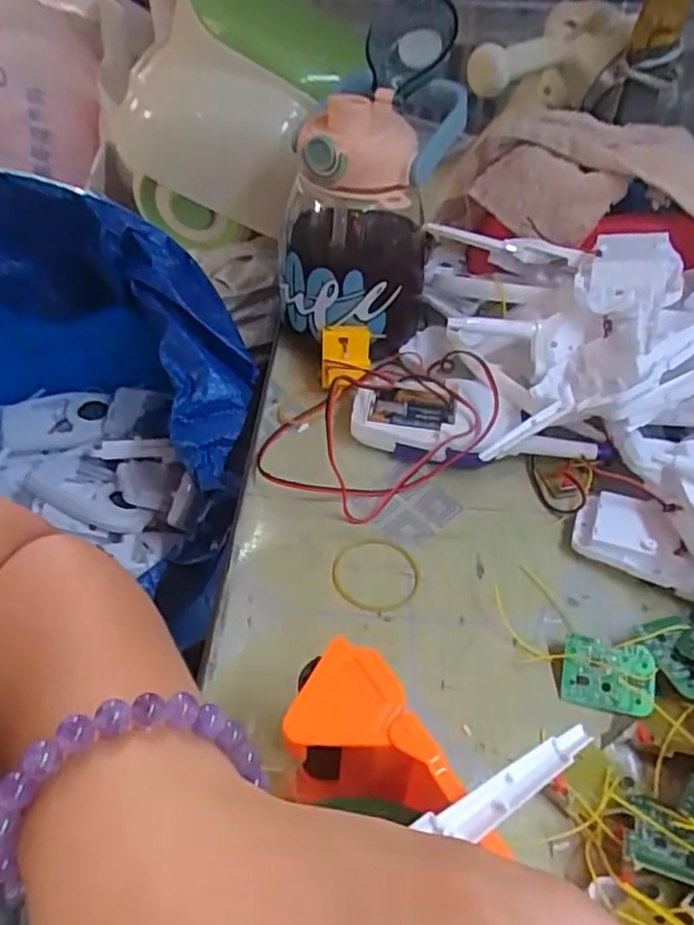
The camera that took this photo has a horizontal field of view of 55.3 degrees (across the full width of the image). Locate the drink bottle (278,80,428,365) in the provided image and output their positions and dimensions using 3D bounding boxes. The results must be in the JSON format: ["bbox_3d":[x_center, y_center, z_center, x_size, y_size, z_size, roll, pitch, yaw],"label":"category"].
[{"bbox_3d":[0.006,-0.179,0.487,0.103,0.169,0.116,5,43,3],"label":"drink bottle"}]

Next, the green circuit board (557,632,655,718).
[{"bbox_3d":[0.127,0.104,0.323,0.042,0.004,0.033,8,70,13],"label":"green circuit board"}]

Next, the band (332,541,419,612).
[{"bbox_3d":[0.016,0.062,0.370,0.048,0.004,0.047,4,43,1],"label":"band"}]

